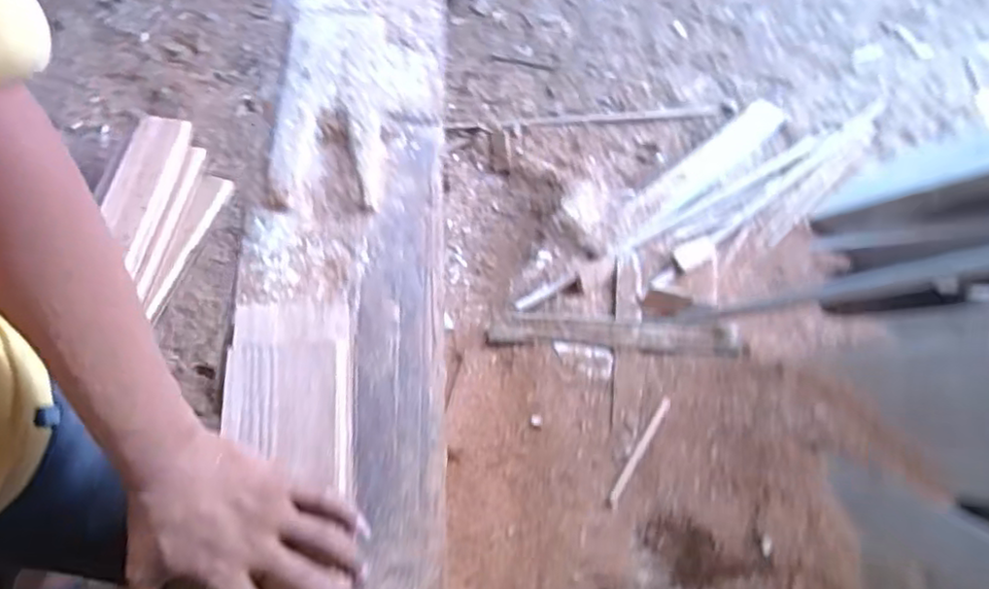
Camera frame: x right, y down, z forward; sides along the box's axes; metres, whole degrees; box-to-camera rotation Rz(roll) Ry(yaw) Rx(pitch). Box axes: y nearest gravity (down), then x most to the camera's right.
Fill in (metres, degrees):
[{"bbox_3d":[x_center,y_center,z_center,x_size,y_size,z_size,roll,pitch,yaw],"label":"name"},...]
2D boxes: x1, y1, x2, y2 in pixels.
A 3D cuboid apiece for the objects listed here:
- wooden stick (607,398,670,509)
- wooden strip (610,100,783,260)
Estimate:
[{"bbox_3d":[0.221,0.241,0.997,0.014,0.014,0.188,31,71,10],"label":"wooden stick"},{"bbox_3d":[0.436,-0.263,1.401,0.623,0.027,0.083,-38,74,-28],"label":"wooden strip"}]

